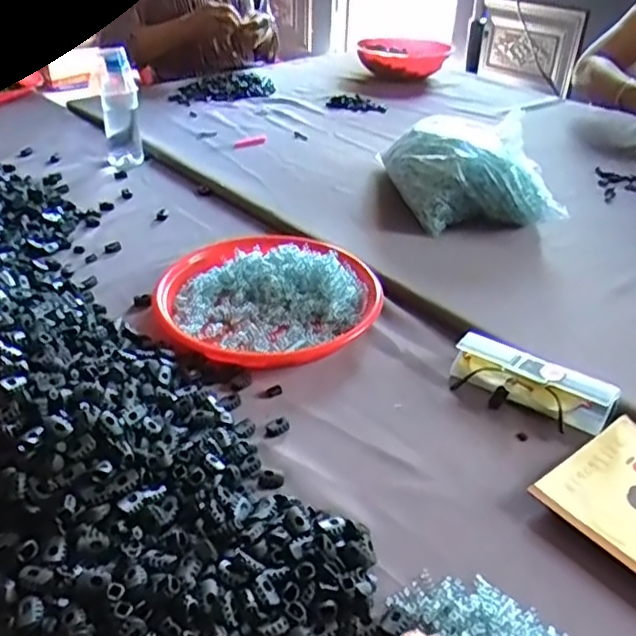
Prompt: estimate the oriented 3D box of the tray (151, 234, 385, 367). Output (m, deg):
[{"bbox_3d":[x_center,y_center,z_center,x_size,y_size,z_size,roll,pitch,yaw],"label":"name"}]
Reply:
[{"bbox_3d":[-0.059,-0.027,0.734,0.240,0.040,0.234,13,36,18],"label":"tray"}]

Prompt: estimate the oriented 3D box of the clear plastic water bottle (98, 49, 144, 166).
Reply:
[{"bbox_3d":[-0.334,-0.353,1.090,0.065,0.174,0.058,-10,36,-14],"label":"clear plastic water bottle"}]

